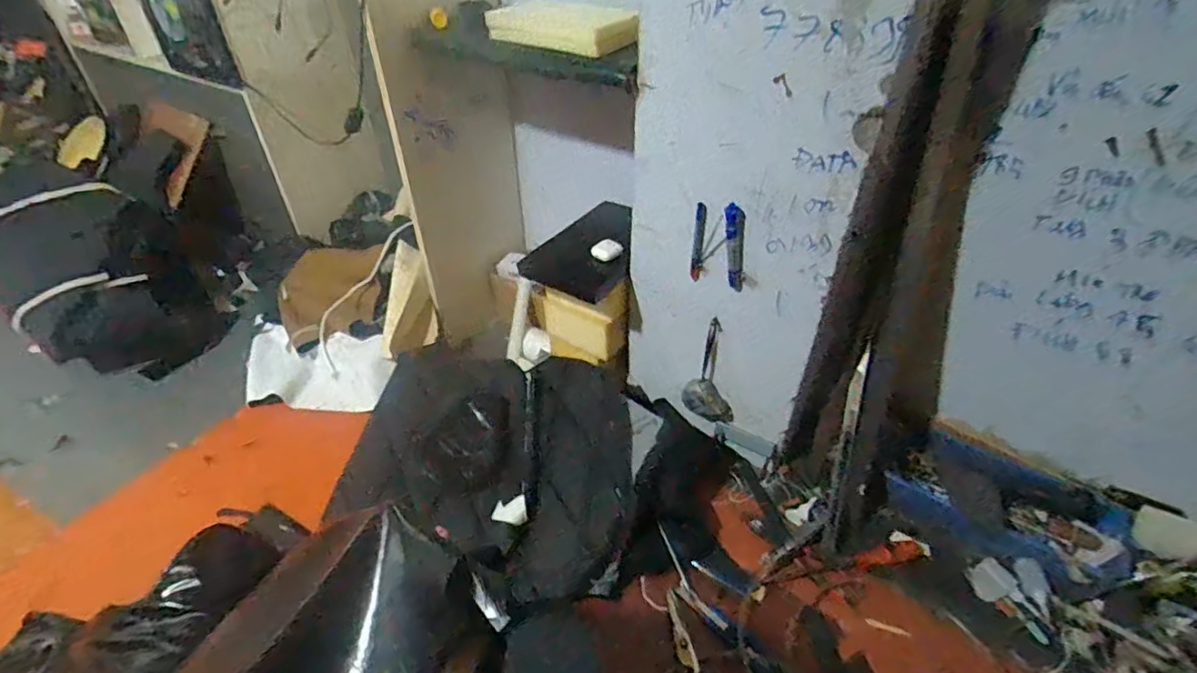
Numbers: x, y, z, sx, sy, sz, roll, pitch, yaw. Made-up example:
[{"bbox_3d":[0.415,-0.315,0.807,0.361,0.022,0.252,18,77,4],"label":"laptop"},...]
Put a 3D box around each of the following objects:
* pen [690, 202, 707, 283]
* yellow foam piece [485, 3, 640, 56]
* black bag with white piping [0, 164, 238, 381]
[{"bbox_3d":[0.152,-0.142,0.869,0.018,0.130,0.013,6,39,6],"label":"pen"},{"bbox_3d":[-0.058,-0.449,0.832,0.269,0.052,0.040,26,45,28],"label":"yellow foam piece"},{"bbox_3d":[-1.104,-0.150,1.274,0.377,0.313,0.426,-31,48,-34],"label":"black bag with white piping"}]

